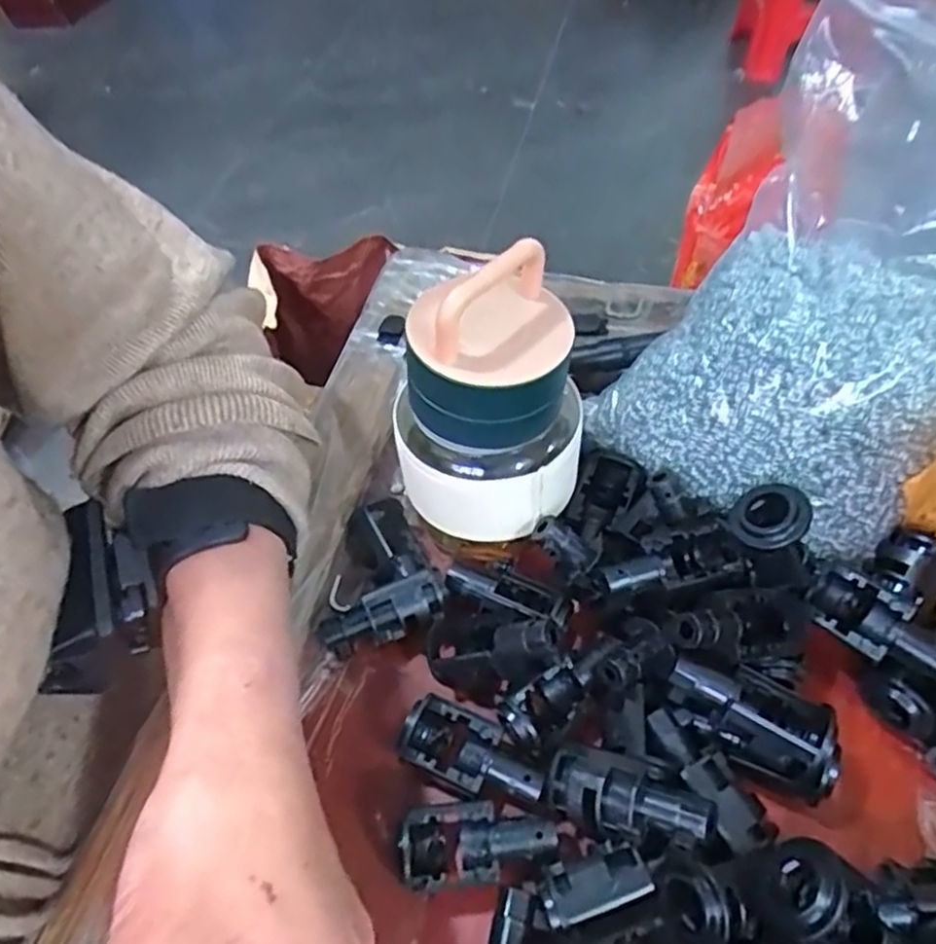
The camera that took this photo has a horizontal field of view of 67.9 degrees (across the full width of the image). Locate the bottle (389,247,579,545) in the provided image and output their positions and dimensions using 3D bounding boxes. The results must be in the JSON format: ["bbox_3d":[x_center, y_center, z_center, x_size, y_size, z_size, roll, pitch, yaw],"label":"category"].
[{"bbox_3d":[0.007,-0.026,0.272,0.071,0.115,0.059,7,52,12],"label":"bottle"}]

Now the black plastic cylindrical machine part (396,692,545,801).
[{"bbox_3d":[0.002,0.105,0.256,0.052,0.018,0.026,18,55,20],"label":"black plastic cylindrical machine part"}]

